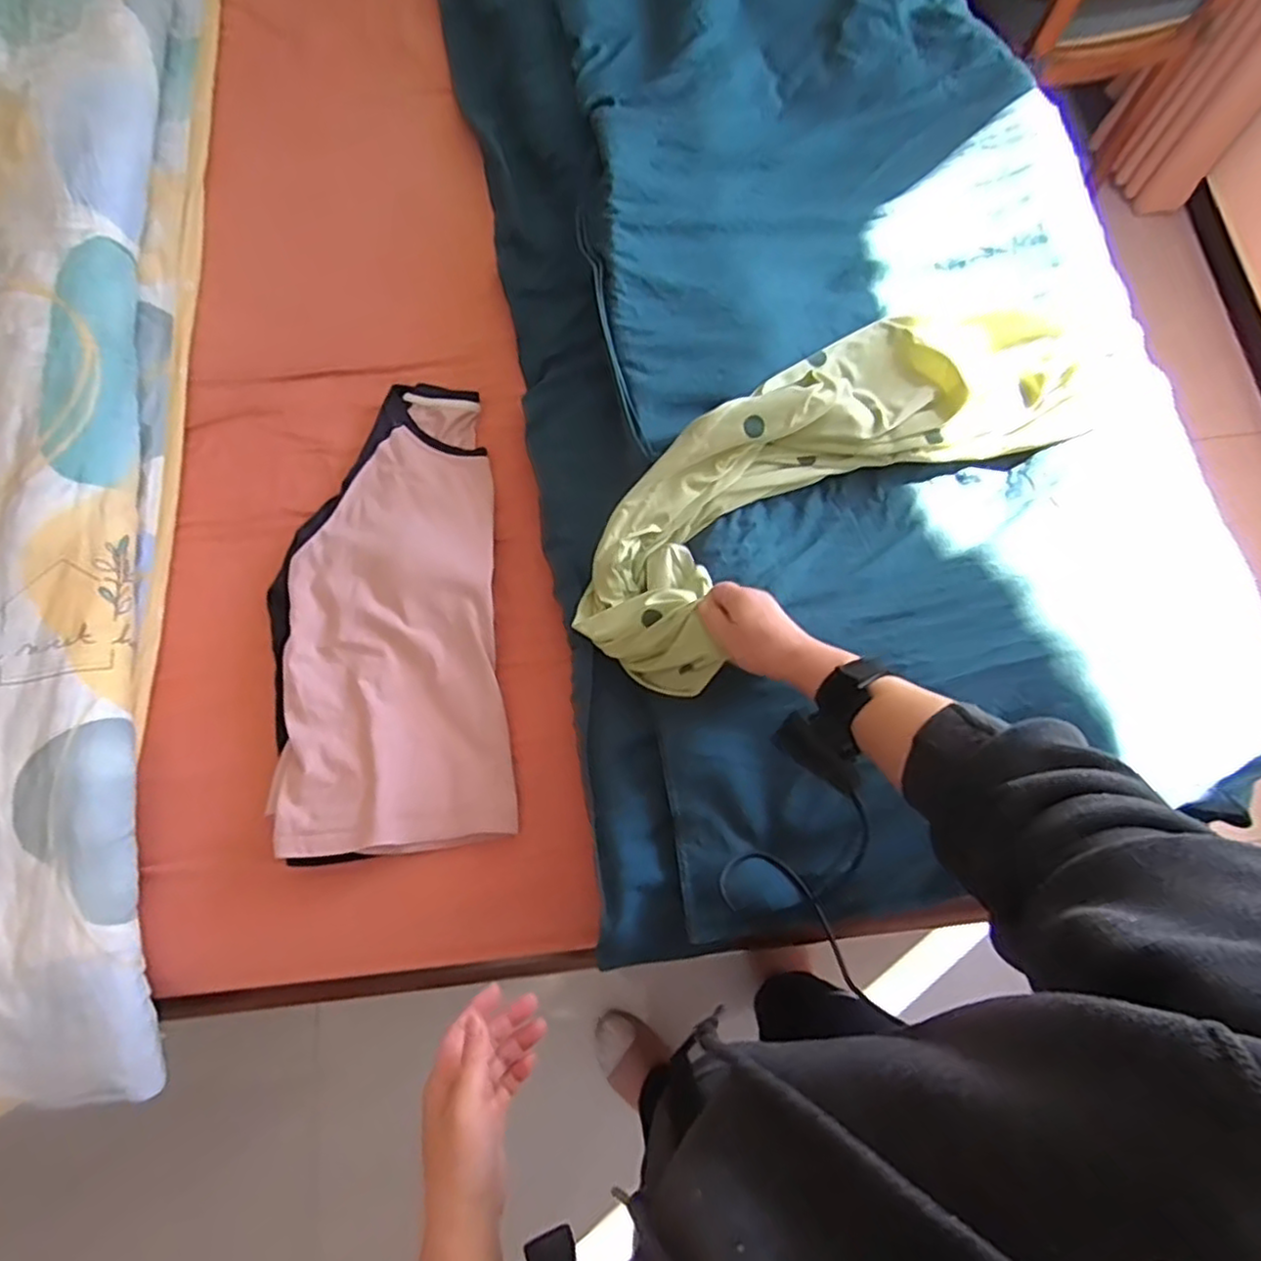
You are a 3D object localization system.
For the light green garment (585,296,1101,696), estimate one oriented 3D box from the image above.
[{"bbox_3d":[0.194,-0.168,0.727,0.561,0.095,0.206,-35,77,-12],"label":"light green garment"}]

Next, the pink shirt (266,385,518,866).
[{"bbox_3d":[-0.273,-0.032,0.784,0.254,0.055,0.538,-7,75,0],"label":"pink shirt"}]

